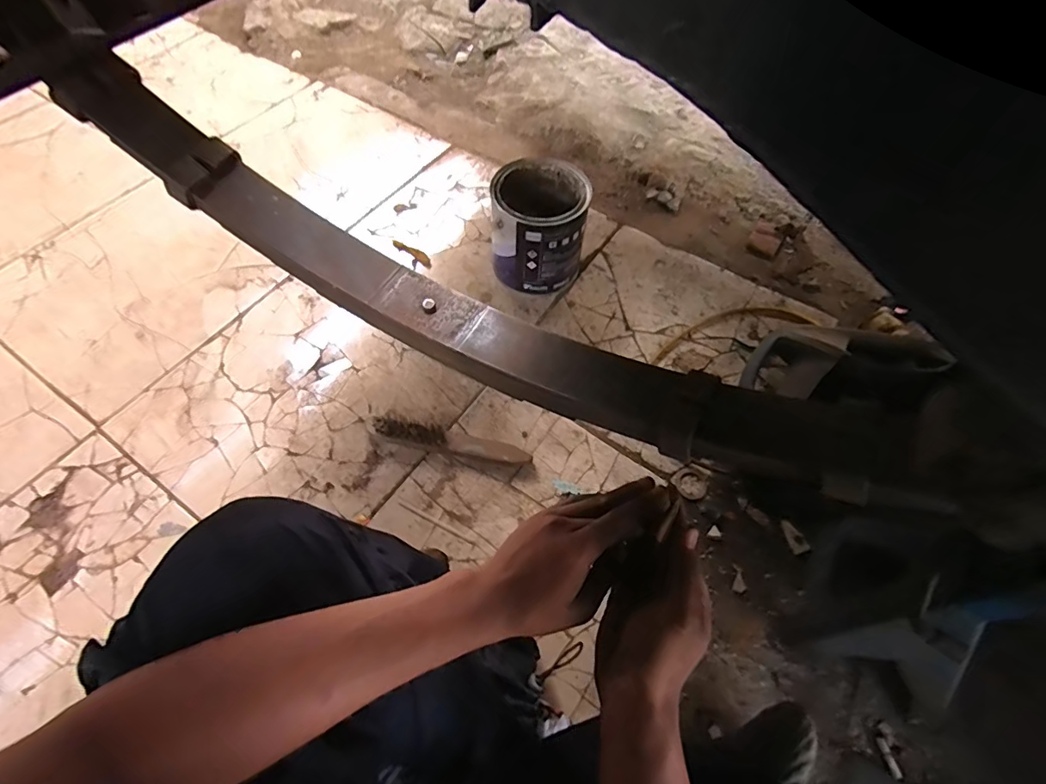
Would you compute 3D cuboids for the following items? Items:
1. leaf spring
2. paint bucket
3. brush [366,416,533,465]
[{"bbox_3d":[-0.077,-0.097,0.439,0.763,0.122,0.073,26,63,12],"label":"leaf spring"},{"bbox_3d":[0.025,-0.266,0.794,0.140,0.161,0.149,0,62,0],"label":"paint bucket"},{"bbox_3d":[-0.107,0.069,0.684,0.236,0.031,0.035,12,63,5],"label":"brush"}]

